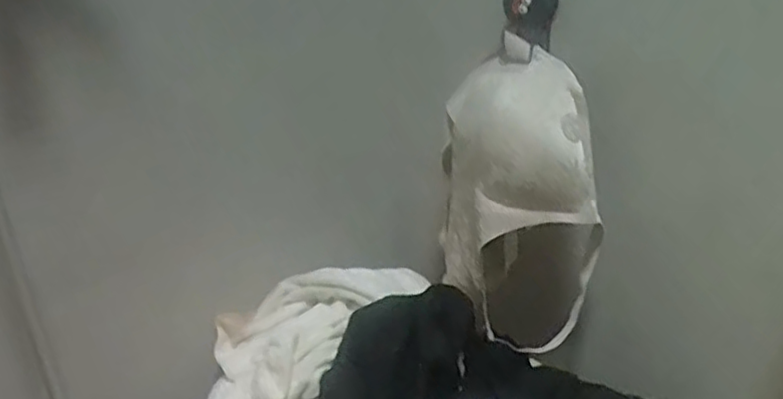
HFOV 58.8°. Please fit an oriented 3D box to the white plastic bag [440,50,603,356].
[{"bbox_3d":[0.152,0.006,0.833,0.129,0.329,0.165,-13,28,-18],"label":"white plastic bag"}]

